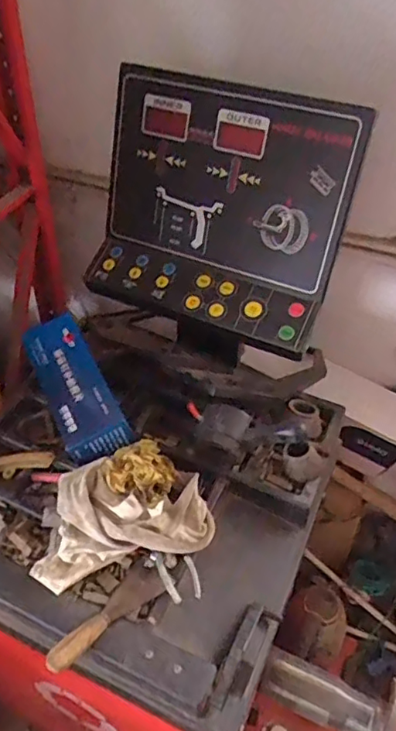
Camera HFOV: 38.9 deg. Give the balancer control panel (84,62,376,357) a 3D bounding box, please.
[{"bbox_3d":[0.019,-0.222,0.810,0.372,0.337,0.070,20,28,17],"label":"balancer control panel"}]

